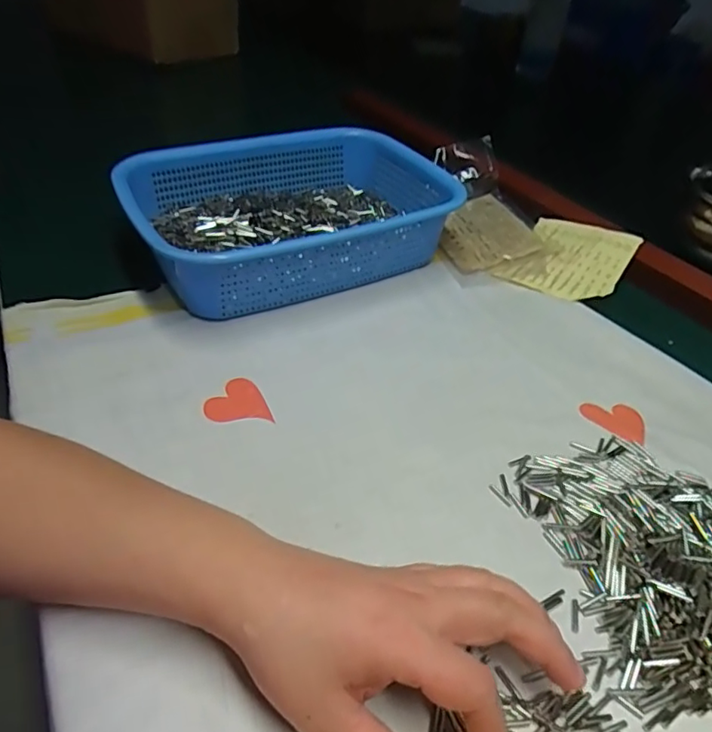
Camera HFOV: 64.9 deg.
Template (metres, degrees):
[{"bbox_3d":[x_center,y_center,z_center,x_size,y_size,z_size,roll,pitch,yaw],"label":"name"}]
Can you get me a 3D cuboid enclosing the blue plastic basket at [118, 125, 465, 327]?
[{"bbox_3d":[-0.052,-0.152,0.547,0.306,0.083,0.233,-18,47,-23],"label":"blue plastic basket"}]

